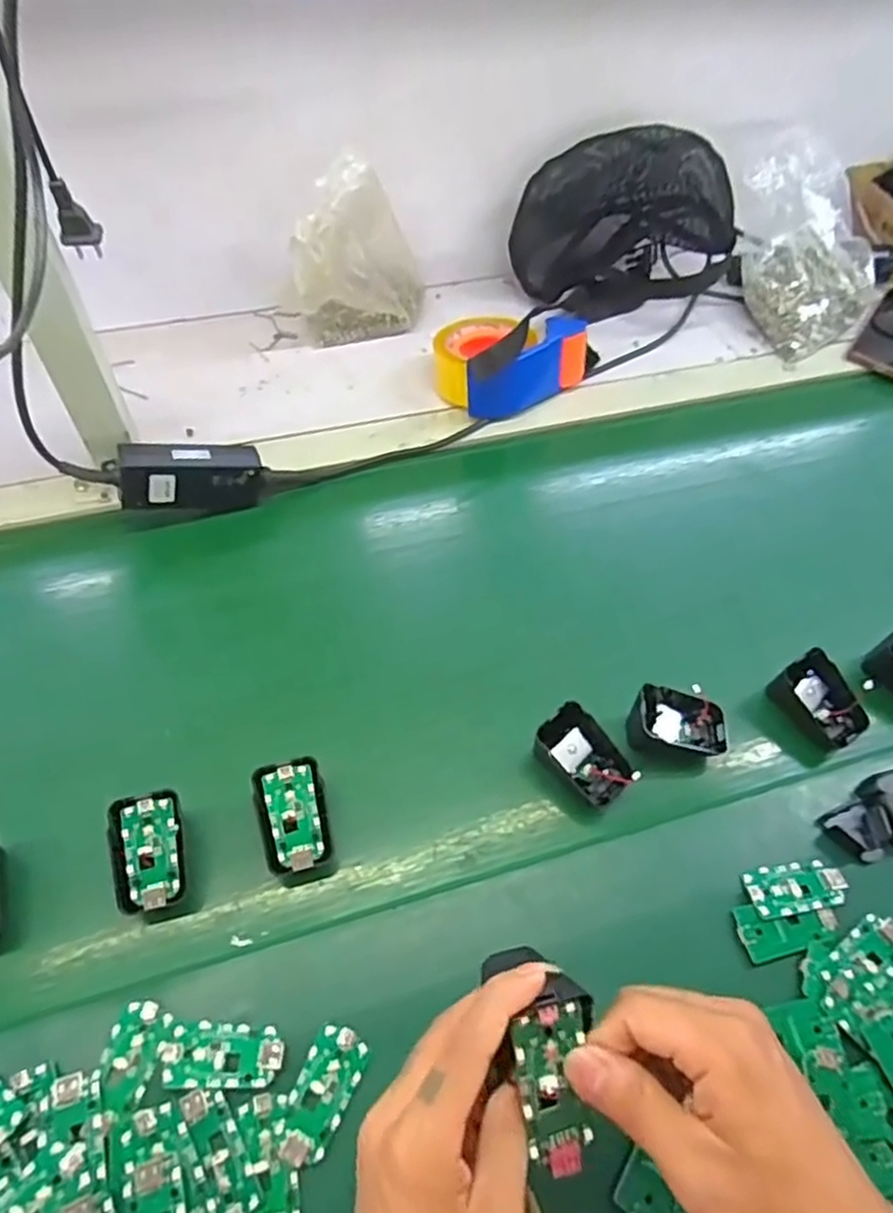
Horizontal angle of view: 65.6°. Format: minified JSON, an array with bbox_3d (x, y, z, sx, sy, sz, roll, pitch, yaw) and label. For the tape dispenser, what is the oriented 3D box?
[{"bbox_3d":[0.067,-0.267,0.726,0.165,0.072,0.107,-25,59,-21],"label":"tape dispenser"}]

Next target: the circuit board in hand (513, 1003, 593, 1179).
[{"bbox_3d":[0.045,0.200,0.288,0.029,0.006,0.064,-8,85,-9],"label":"circuit board in hand"}]

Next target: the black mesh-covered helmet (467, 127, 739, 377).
[{"bbox_3d":[0.206,-0.446,0.801,0.250,0.166,0.129,-2,53,-6],"label":"black mesh-covered helmet"}]

